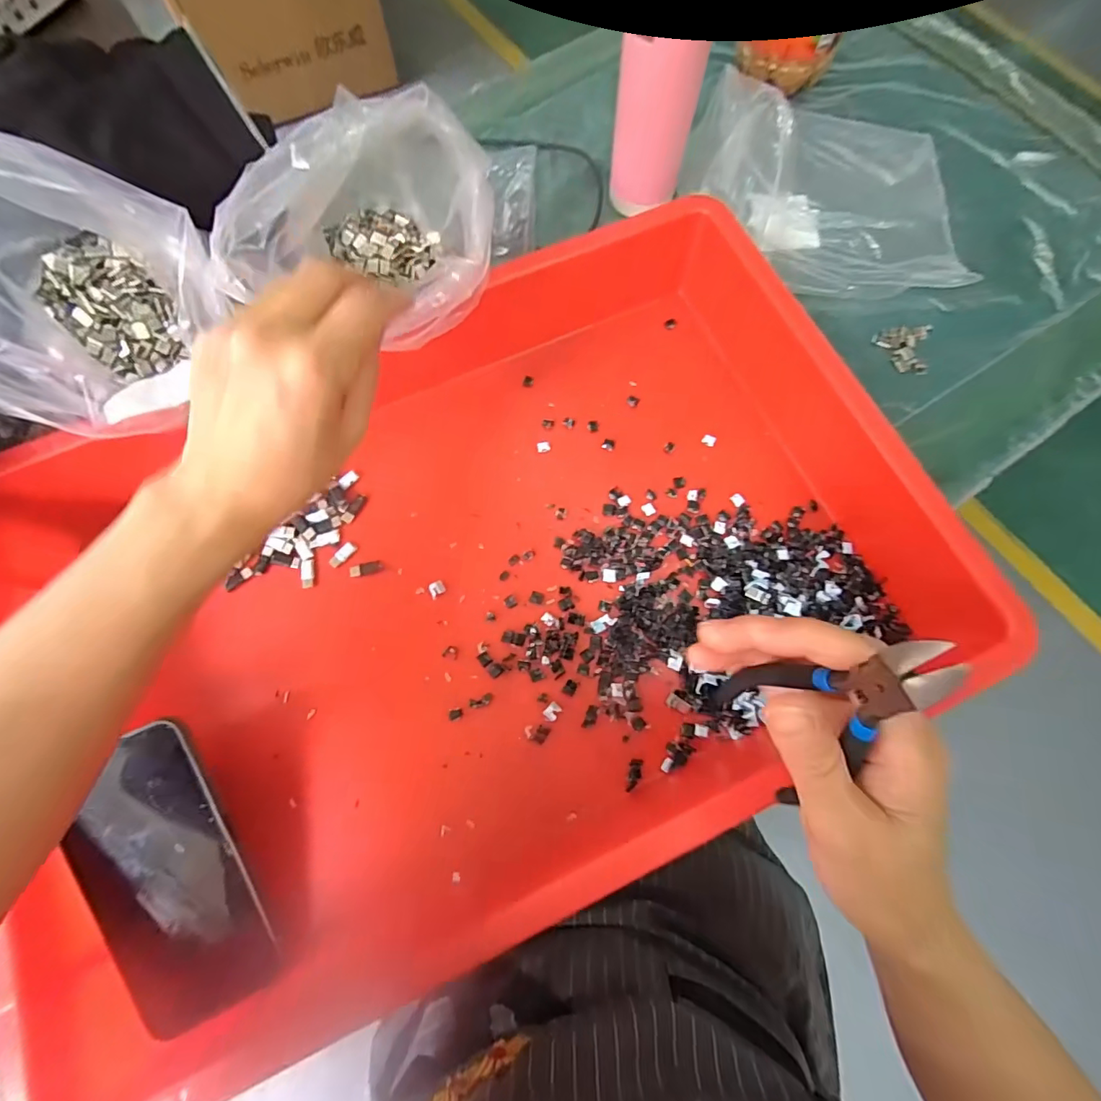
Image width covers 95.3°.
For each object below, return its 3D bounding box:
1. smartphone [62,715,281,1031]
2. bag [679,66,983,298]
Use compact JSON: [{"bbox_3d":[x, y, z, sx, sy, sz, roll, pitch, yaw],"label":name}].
[{"bbox_3d":[-0.215,0.183,0.282,0.068,0.010,0.158,-22,92,-17],"label":"smartphone"},{"bbox_3d":[0.243,-0.319,0.431,0.227,0.061,0.185,6,75,3],"label":"bag"}]

